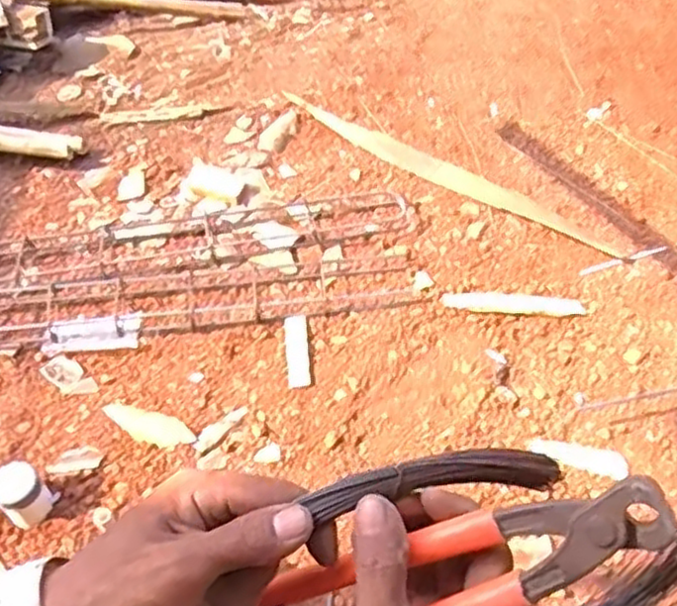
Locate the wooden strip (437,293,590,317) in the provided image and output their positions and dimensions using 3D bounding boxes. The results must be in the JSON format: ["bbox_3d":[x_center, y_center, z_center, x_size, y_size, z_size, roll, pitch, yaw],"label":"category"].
[{"bbox_3d":[0.464,-0.001,1.907,0.361,0.015,0.062,4,53,5],"label":"wooden strip"}]

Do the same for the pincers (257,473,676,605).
[{"bbox_3d":[0.044,0.125,0.323,0.209,0.020,0.045,-30,48,23],"label":"pincers"}]

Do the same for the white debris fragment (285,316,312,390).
[{"bbox_3d":[-0.100,0.119,1.777,0.055,0.010,0.206,-6,52,-3],"label":"white debris fragment"}]

